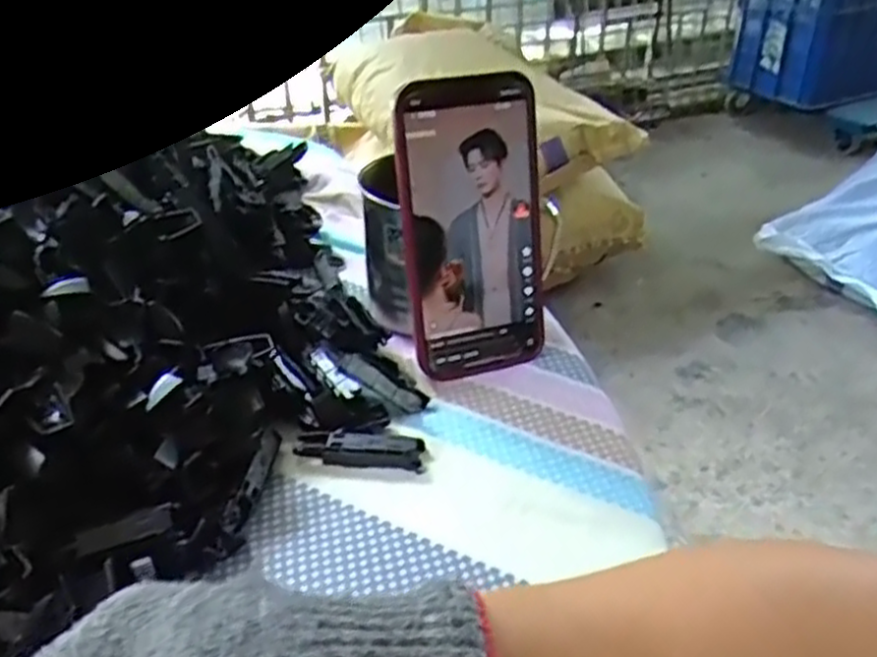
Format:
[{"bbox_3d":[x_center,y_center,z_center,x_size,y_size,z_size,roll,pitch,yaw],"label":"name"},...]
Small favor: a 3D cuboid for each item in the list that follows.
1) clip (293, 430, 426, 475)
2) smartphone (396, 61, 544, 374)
[{"bbox_3d":[-0.039,0.060,0.388,0.062,0.011,0.017,3,37,4],"label":"clip"},{"bbox_3d":[0.020,-0.053,0.421,0.073,0.160,0.009,-10,19,-16],"label":"smartphone"}]

